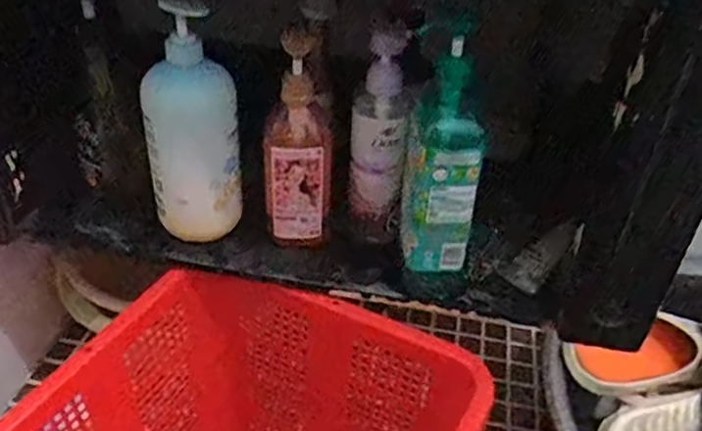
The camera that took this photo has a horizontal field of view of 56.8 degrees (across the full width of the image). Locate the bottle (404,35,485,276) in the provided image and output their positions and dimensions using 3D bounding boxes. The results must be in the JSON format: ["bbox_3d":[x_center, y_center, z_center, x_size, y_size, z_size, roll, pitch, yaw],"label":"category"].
[{"bbox_3d":[0.089,-0.041,0.621,0.070,0.222,0.085,10,37,8],"label":"bottle"}]

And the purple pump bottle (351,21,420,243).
[{"bbox_3d":[0.029,-0.071,0.660,0.056,0.221,0.046,3,37,0],"label":"purple pump bottle"}]

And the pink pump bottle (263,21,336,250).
[{"bbox_3d":[-0.051,-0.079,0.671,0.075,0.224,0.068,0,37,-4],"label":"pink pump bottle"}]

